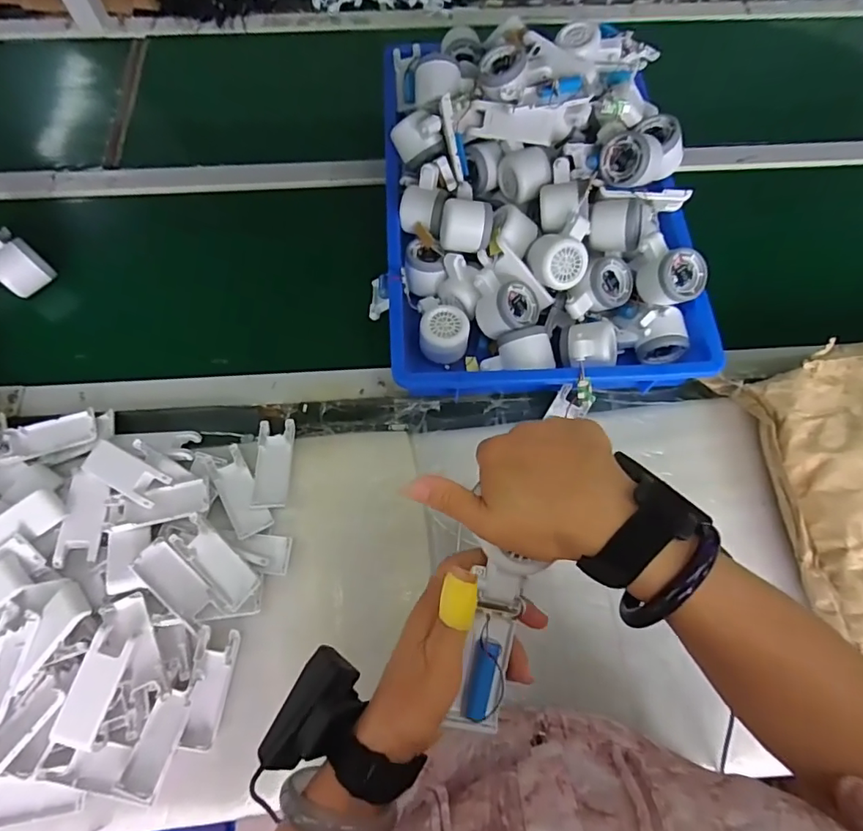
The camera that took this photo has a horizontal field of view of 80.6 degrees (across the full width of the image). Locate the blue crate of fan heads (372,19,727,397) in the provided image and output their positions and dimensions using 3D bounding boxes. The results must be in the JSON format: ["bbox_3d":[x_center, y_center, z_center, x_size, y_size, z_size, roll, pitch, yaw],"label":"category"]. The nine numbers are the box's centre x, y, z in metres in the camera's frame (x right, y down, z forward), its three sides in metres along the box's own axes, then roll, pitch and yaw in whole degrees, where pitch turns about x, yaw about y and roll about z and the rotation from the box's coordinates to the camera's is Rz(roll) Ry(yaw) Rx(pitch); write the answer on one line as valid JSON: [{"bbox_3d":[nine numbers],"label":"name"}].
[{"bbox_3d":[0.124,-0.284,0.638,0.374,0.139,0.525,-2,69,-2],"label":"blue crate of fan heads"}]

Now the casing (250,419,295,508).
[{"bbox_3d":[-0.176,0.052,0.565,0.039,0.007,0.101,-1,69,-2],"label":"casing"}]

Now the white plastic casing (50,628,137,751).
[{"bbox_3d":[-0.310,0.253,0.471,0.037,0.022,0.097,15,69,5],"label":"white plastic casing"}]

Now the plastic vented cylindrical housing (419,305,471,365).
[{"bbox_3d":[0.015,-0.095,0.604,0.057,0.033,0.062,7,69,2],"label":"plastic vented cylindrical housing"}]

